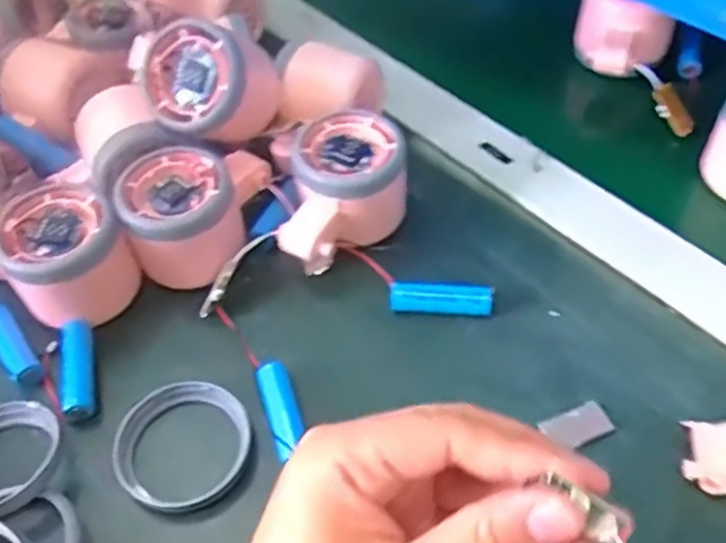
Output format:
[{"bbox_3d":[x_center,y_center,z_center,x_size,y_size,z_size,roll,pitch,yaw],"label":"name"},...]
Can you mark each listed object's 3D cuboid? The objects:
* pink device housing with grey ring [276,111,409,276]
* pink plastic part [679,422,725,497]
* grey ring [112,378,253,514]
[{"bbox_3d":[-0.008,-0.040,0.378,0.061,0.052,0.078,3,52,7],"label":"pink device housing with grey ring"},{"bbox_3d":[0.152,0.080,0.302,0.030,0.012,0.031,13,54,14],"label":"pink plastic part"},{"bbox_3d":[-0.080,0.078,0.316,0.059,0.011,0.060,-2,52,3],"label":"grey ring"}]

